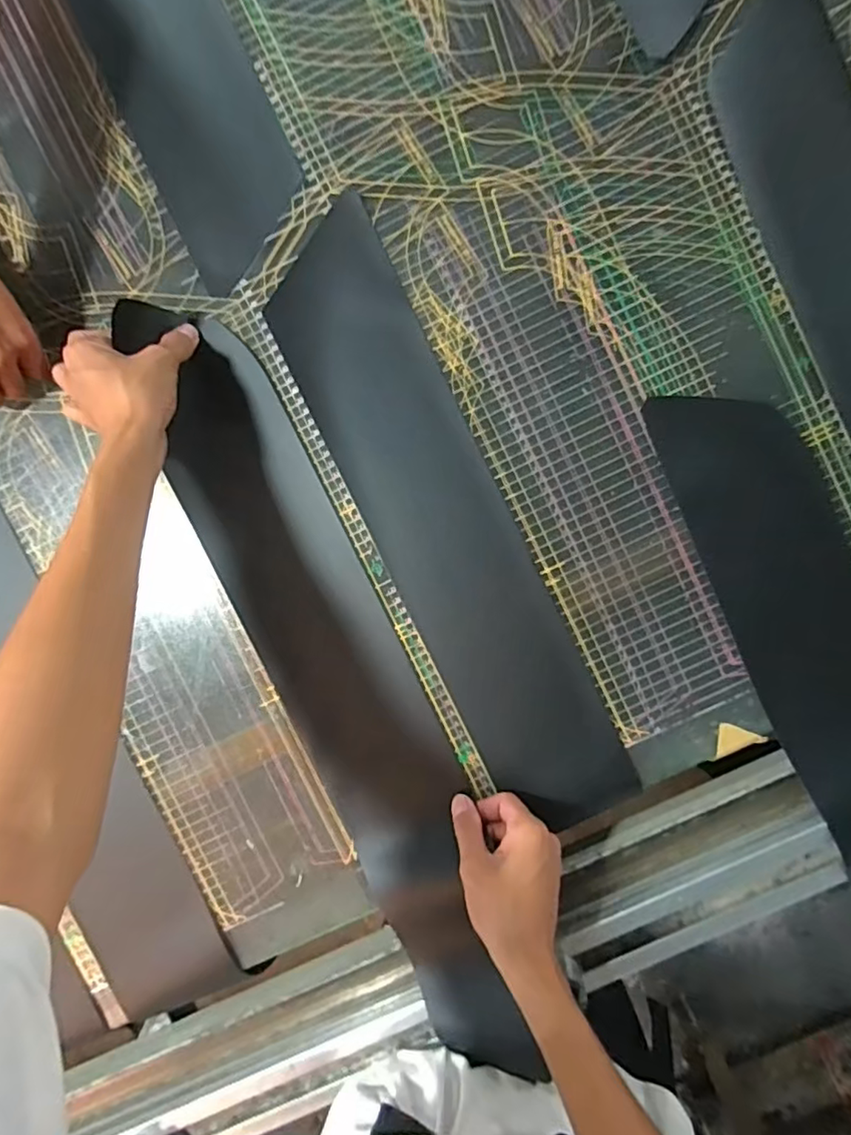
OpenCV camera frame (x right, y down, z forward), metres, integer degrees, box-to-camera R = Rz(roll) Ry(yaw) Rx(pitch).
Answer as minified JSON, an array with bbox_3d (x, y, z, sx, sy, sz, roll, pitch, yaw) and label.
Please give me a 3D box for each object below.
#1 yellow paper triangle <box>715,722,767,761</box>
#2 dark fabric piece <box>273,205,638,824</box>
[{"bbox_3d":[0.271,0.153,0.485,0.039,0.004,0.032,6,92,1],"label":"yellow paper triangle"},{"bbox_3d":[0.021,-0.026,0.474,0.116,0.028,0.533,-26,91,2],"label":"dark fabric piece"}]

